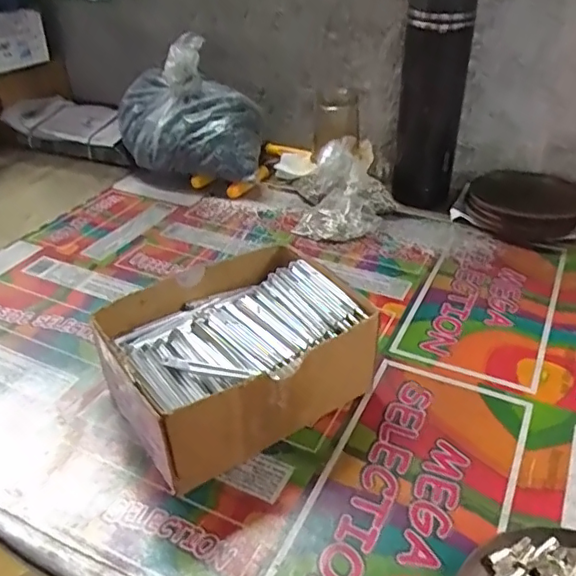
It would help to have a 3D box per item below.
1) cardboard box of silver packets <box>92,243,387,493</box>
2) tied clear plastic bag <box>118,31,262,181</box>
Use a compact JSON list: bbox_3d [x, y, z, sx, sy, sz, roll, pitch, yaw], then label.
[{"bbox_3d":[-0.036,0.045,0.401,0.157,0.070,0.124,-24,41,-29],"label":"cardboard box of silver packets"},{"bbox_3d":[-0.117,-0.199,0.682,0.178,0.142,0.098,9,36,13],"label":"tied clear plastic bag"}]

